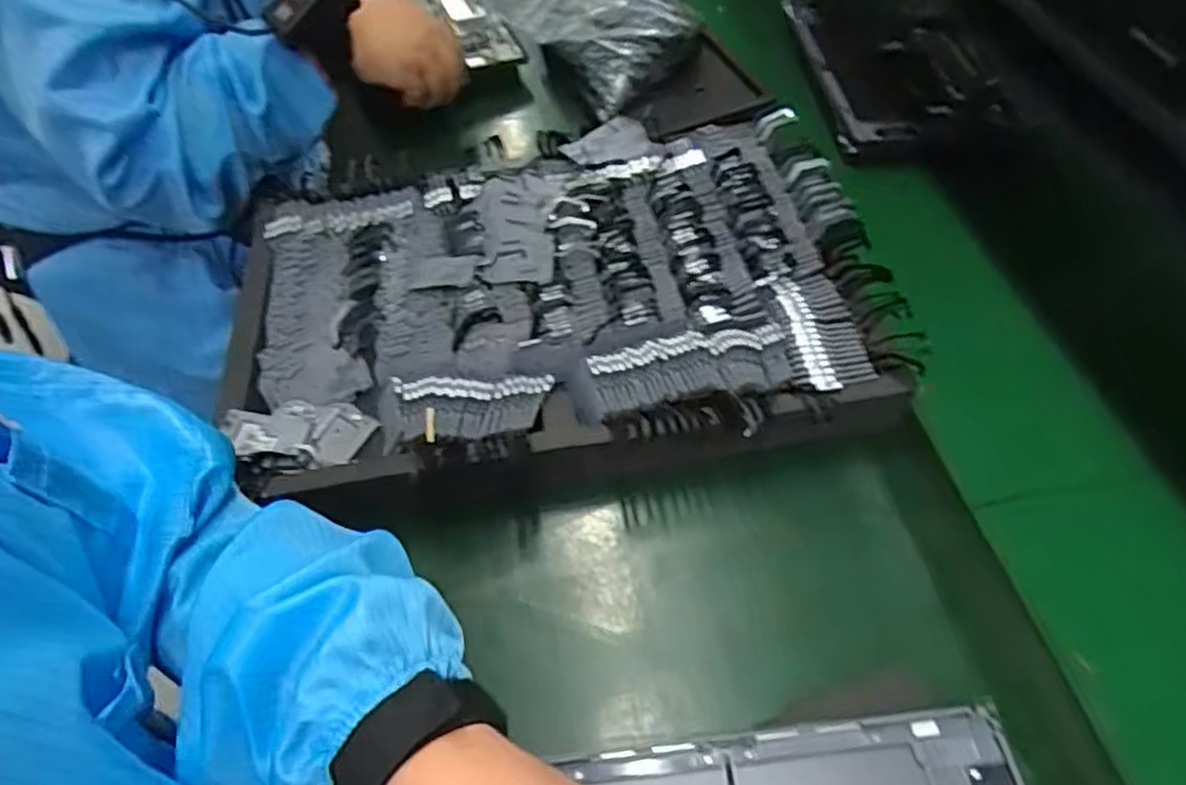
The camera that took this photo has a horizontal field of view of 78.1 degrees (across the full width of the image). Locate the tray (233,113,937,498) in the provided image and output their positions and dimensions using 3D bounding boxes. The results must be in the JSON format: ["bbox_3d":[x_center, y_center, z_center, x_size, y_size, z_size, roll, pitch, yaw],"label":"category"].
[{"bbox_3d":[-0.028,-0.076,0.522,0.436,0.051,0.307,-7,53,-4],"label":"tray"}]

